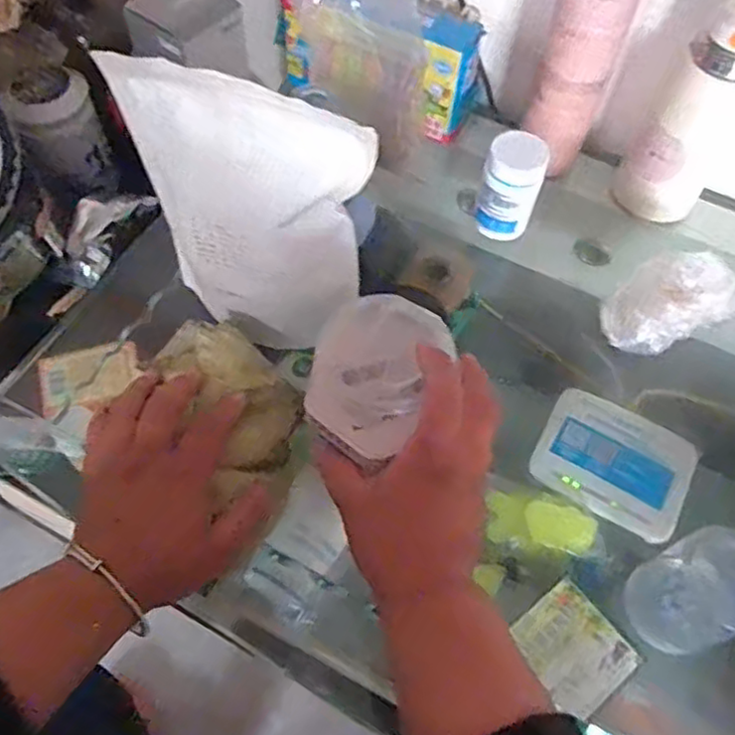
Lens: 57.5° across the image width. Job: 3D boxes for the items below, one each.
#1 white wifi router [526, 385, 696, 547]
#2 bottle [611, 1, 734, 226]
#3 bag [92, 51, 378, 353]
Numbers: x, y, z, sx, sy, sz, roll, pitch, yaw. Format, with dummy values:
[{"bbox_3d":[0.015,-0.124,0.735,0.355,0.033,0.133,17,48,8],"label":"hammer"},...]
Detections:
[{"bbox_3d":[0.252,0.097,0.687,0.147,0.022,0.117,25,61,12],"label":"white wifi router"},{"bbox_3d":[0.287,-0.217,0.592,0.076,0.186,0.070,32,62,15],"label":"bottle"},{"bbox_3d":[-0.085,-0.093,0.470,0.163,0.217,0.037,18,60,8],"label":"bag"}]

